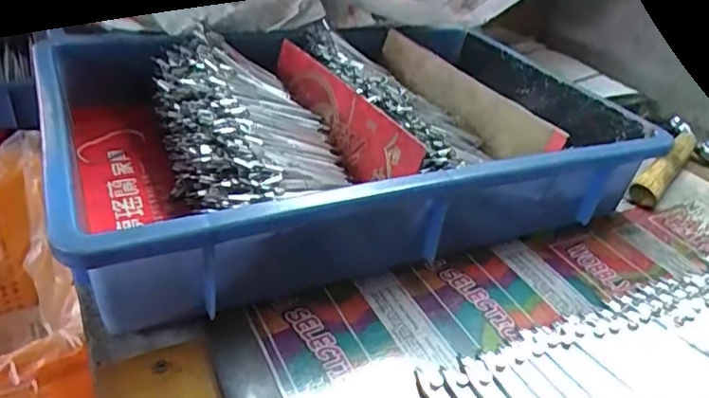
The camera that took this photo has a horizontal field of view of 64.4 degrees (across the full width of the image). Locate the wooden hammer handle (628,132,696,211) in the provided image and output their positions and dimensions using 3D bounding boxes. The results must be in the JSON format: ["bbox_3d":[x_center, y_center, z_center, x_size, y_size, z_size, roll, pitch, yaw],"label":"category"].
[{"bbox_3d":[0.287,-0.027,0.518,0.020,0.028,0.133,30,39,31],"label":"wooden hammer handle"}]

